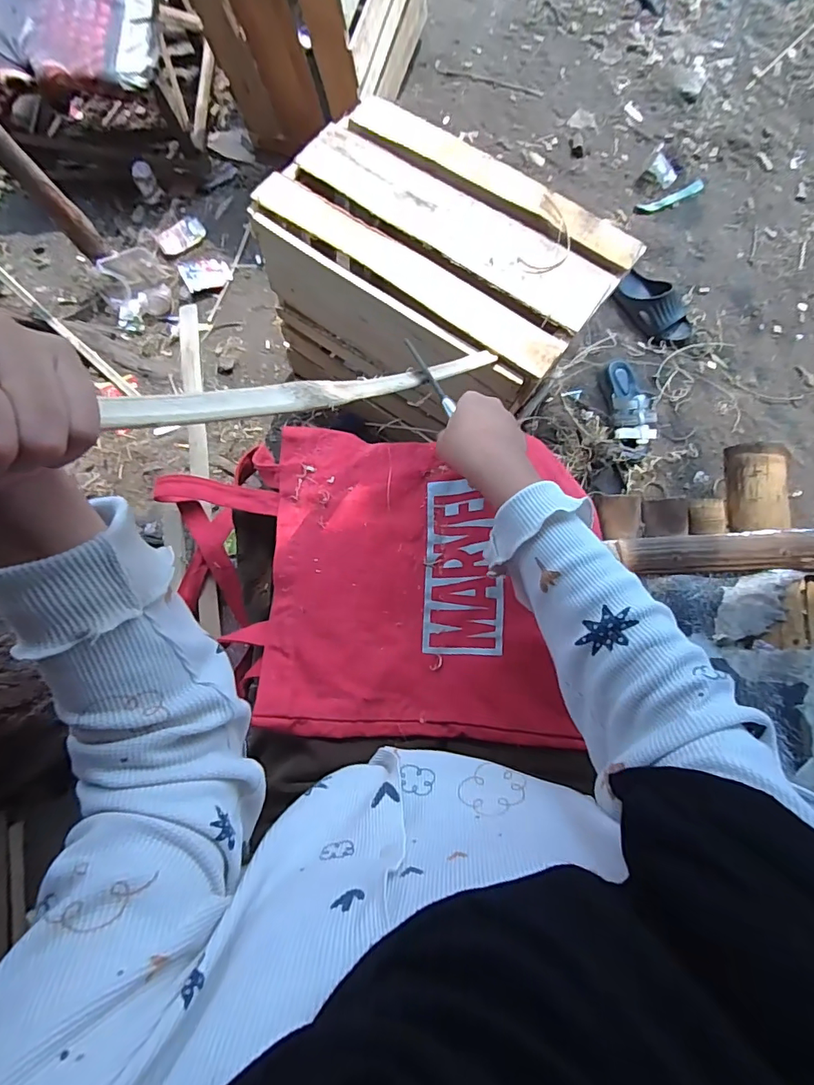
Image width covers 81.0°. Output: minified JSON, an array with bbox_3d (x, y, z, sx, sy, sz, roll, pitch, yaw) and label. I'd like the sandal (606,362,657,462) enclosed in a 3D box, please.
[{"bbox_3d":[0.536,-0.319,1.125,0.106,0.068,0.248,-2,85,-1],"label":"sandal"}]

